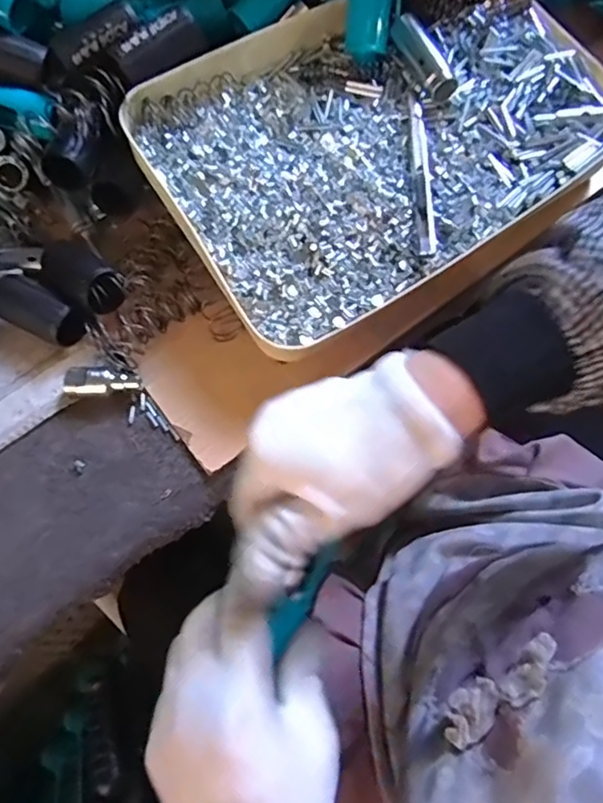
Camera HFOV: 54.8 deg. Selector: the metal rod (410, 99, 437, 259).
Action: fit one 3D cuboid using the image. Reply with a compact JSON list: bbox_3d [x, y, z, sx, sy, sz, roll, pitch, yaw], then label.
[{"bbox_3d":[0.081,-0.157,0.397,0.014,0.010,0.124,0,69,2],"label":"metal rod"}]

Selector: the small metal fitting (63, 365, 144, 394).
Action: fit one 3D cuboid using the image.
[{"bbox_3d":[-0.137,-0.014,0.402,0.052,0.017,0.019,-4,69,1],"label":"small metal fitting"}]

